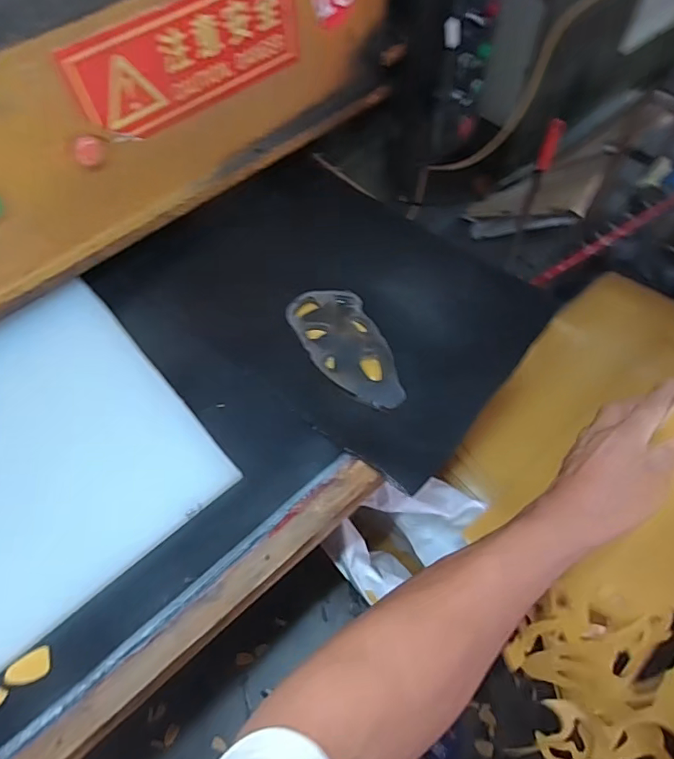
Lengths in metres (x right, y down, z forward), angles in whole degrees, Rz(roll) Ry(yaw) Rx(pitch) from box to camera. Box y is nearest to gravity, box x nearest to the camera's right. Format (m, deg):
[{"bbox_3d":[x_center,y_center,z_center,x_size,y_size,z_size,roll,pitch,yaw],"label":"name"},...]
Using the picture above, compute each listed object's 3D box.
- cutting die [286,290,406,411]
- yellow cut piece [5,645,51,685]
[{"bbox_3d":[0.017,-0.046,0.707,0.110,0.020,0.225,-27,63,-12],"label":"cutting die"},{"bbox_3d":[-0.340,0.320,0.536,0.043,0.010,0.029,-28,62,-14],"label":"yellow cut piece"}]

